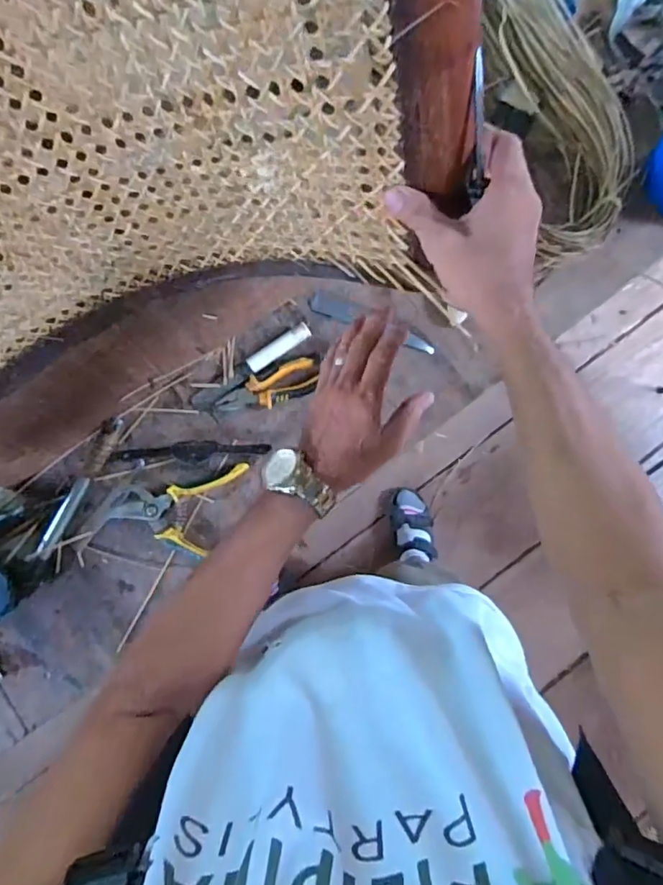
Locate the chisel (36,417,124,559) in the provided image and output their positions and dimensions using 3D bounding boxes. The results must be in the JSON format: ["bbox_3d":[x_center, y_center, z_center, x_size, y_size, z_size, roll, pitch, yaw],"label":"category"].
[{"bbox_3d":[-0.335,0.060,0.717,0.025,0.017,0.204,26,83,-2],"label":"chisel"}]

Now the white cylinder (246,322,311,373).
[{"bbox_3d":[-0.073,-0.131,0.742,0.095,0.020,0.026,-33,88,-7],"label":"white cylinder"}]

